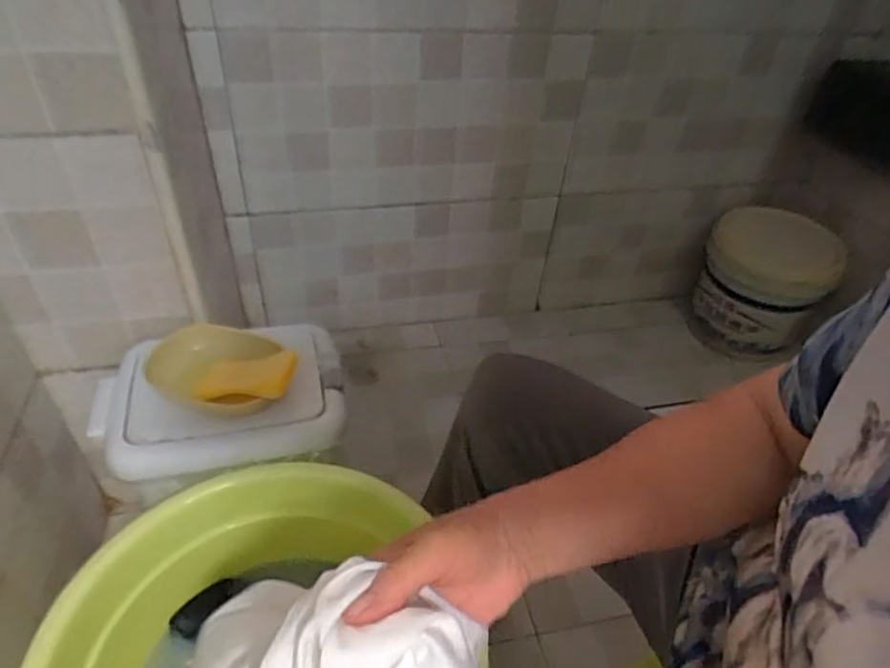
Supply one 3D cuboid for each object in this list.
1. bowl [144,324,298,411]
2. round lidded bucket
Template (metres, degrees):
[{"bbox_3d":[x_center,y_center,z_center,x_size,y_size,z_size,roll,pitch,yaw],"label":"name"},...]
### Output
[{"bbox_3d":[-0.244,0.038,0.651,0.163,0.041,0.107,8,41,5],"label":"bowl"},{"bbox_3d":[0.648,-0.110,1.230,0.233,0.280,0.221,17,42,14],"label":"round lidded bucket"}]

